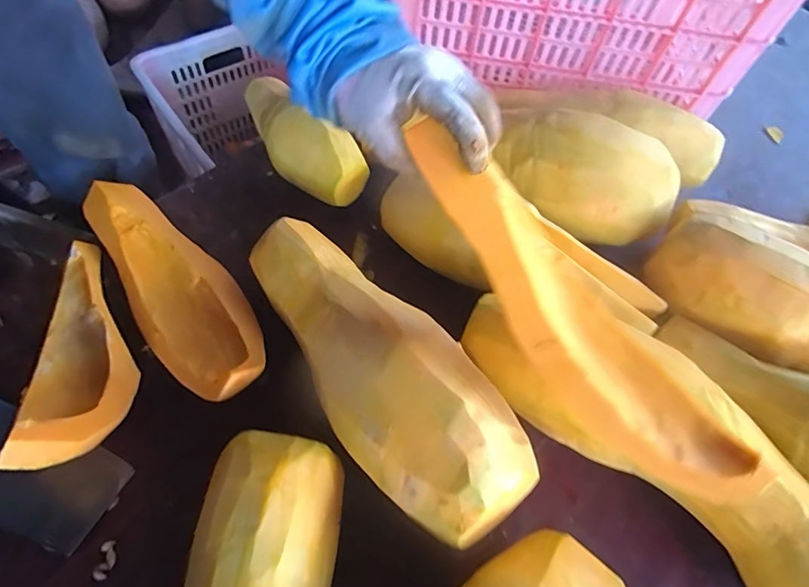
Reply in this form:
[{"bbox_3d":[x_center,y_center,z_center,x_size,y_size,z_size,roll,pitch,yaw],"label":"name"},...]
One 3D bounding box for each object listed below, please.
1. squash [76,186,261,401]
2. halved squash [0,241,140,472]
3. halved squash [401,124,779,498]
[{"bbox_3d":[-0.258,-0.021,0.485,0.107,0.059,0.348,-40,69,-23],"label":"squash"},{"bbox_3d":[-0.332,0.050,0.455,0.100,0.061,0.266,-20,47,-16],"label":"halved squash"},{"bbox_3d":[0.115,0.007,0.338,0.080,0.036,0.341,-36,84,-23],"label":"halved squash"}]

